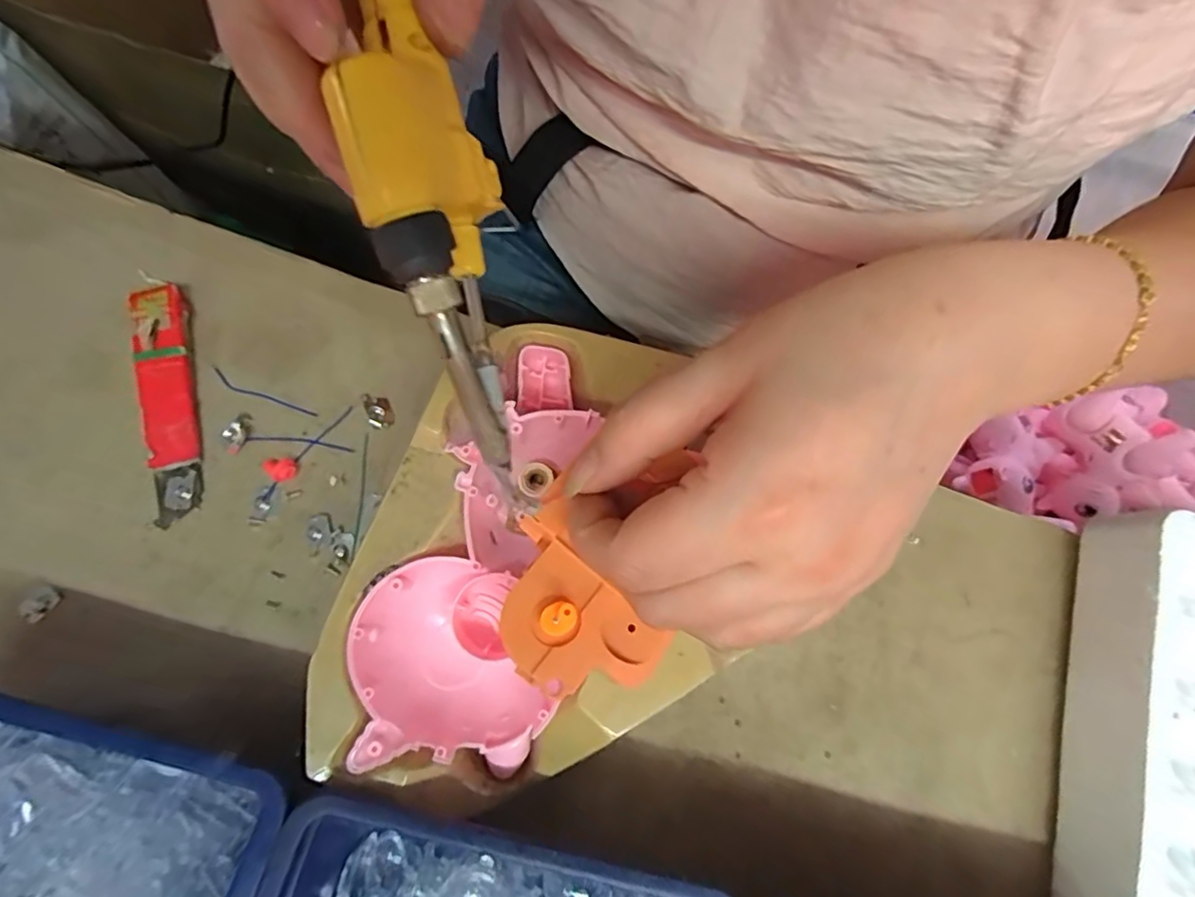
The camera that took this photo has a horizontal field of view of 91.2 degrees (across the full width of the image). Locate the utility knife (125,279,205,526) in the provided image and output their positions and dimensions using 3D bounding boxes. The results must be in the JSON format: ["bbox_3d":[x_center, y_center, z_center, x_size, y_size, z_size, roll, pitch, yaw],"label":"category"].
[{"bbox_3d":[-0.186,-0.021,0.251,0.022,0.011,0.103,-10,76,-8],"label":"utility knife"}]

